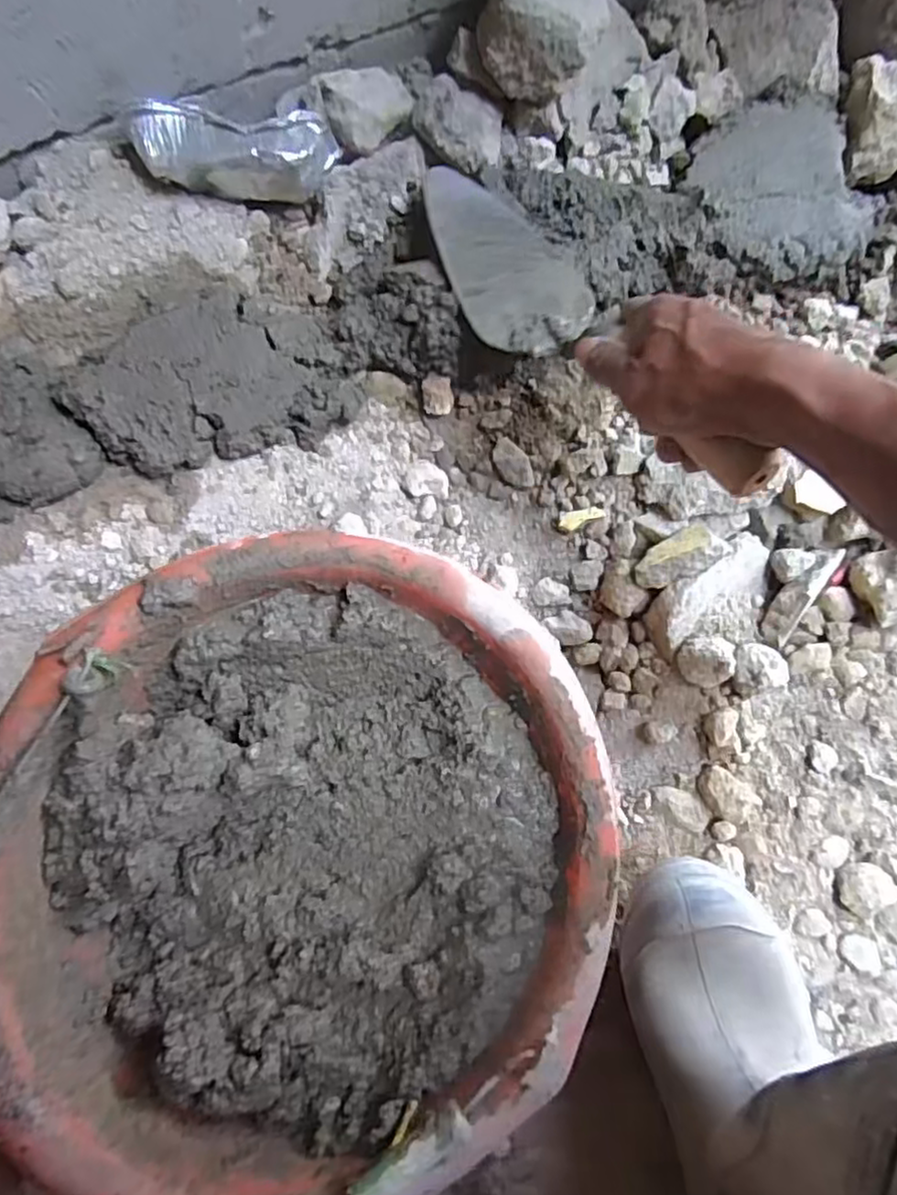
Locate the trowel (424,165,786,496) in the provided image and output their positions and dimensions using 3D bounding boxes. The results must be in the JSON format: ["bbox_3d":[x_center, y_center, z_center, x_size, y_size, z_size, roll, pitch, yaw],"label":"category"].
[{"bbox_3d":[0.079,-0.175,0.447,0.088,0.045,0.327,-32,63,-6],"label":"trowel"}]

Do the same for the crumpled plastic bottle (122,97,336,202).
[{"bbox_3d":[-0.153,-0.318,0.500,0.141,0.044,0.047,-1,84,-3],"label":"crumpled plastic bottle"}]

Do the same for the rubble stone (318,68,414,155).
[{"bbox_3d":[-0.058,-0.360,0.516,0.064,0.031,0.054,-15,84,-4],"label":"rubble stone"}]

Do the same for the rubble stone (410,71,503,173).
[{"bbox_3d":[0.008,-0.355,0.529,0.069,0.026,0.050,31,83,1],"label":"rubble stone"}]

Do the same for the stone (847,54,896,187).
[{"bbox_3d":[0.340,-0.383,0.554,0.055,0.042,0.085,-7,84,-4],"label":"stone"}]

